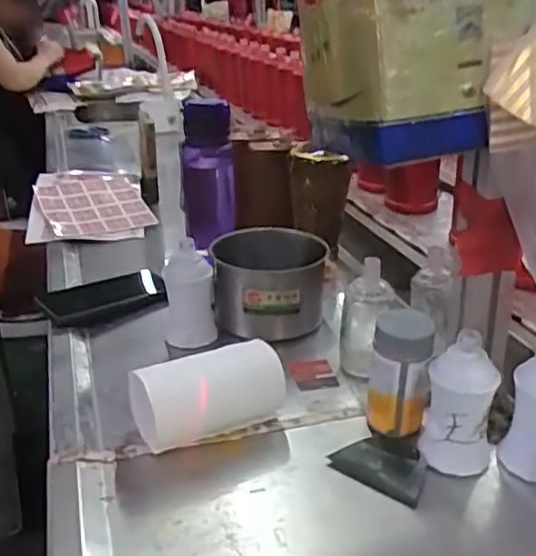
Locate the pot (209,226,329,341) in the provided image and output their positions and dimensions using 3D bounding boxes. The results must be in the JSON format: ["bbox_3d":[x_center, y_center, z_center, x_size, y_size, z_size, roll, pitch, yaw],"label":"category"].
[{"bbox_3d":[0.003,0.011,0.804,0.133,0.101,0.122,-2,25,2],"label":"pot"}]

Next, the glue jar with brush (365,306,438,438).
[{"bbox_3d":[0.118,0.084,0.600,0.057,0.113,0.044,5,26,15],"label":"glue jar with brush"}]

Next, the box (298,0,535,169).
[{"bbox_3d":[0.103,-0.161,0.496,0.150,0.131,0.133,-7,24,-7],"label":"box"}]

